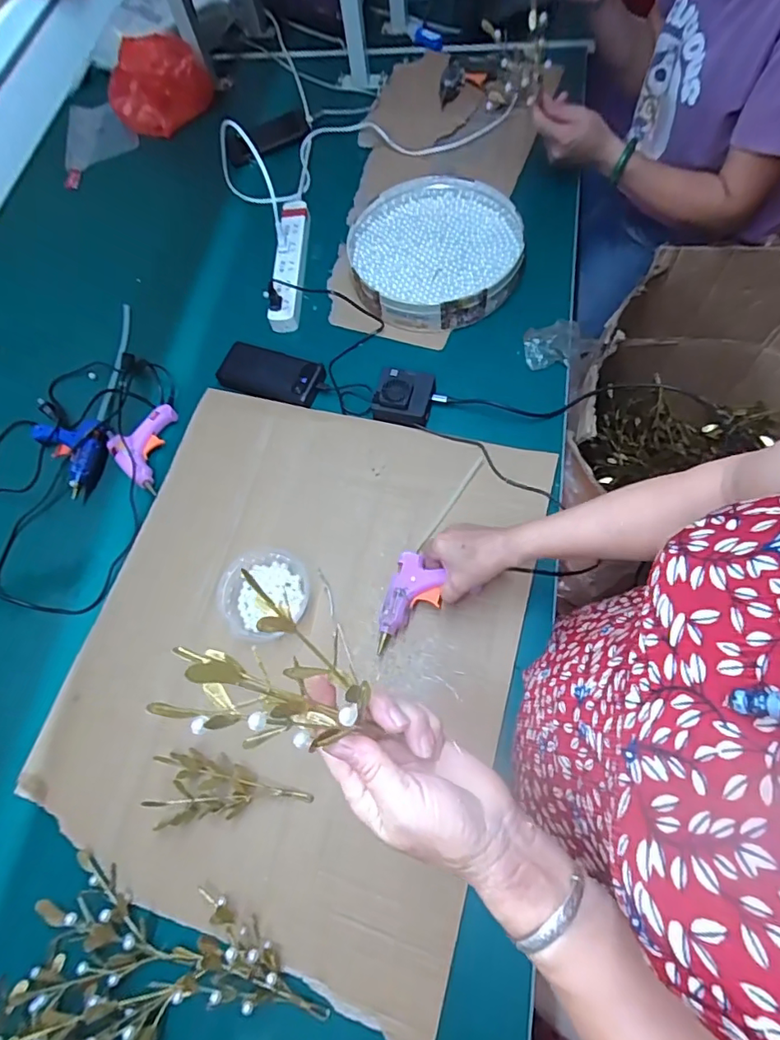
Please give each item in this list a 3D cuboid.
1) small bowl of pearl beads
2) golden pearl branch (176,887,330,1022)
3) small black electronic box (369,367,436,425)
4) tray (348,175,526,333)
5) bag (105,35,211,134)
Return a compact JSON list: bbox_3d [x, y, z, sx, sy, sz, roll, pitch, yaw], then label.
[{"bbox_3d":[-0.157,0.087,0.631,0.112,0.025,0.110,0,68,0],"label":"small bowl of pearl beads"},{"bbox_3d":[-0.134,0.425,0.487,0.163,0.050,0.066,21,70,9],"label":"golden pearl branch"},{"bbox_3d":[0.020,-0.175,0.723,0.078,0.033,0.078,12,69,5],"label":"small black electronic box"},{"bbox_3d":[0.068,-0.442,0.827,0.263,0.054,0.326,-7,68,-2],"label":"tray"},{"bbox_3d":[-0.525,-0.973,1.141,0.227,0.122,0.135,-9,68,-3],"label":"bag"}]

